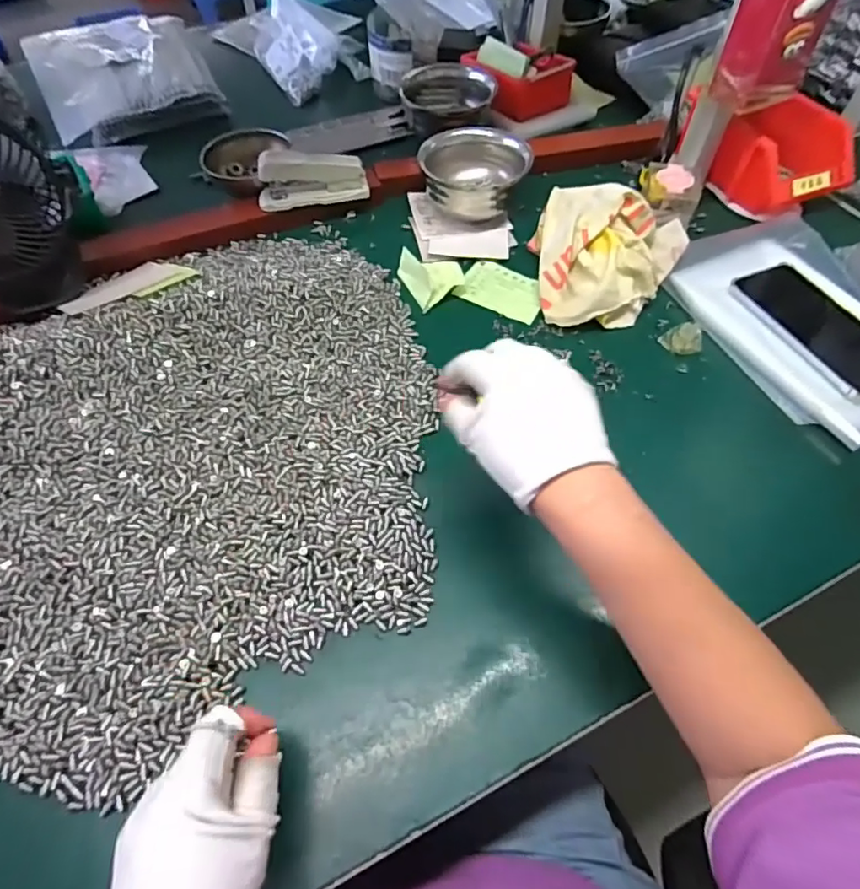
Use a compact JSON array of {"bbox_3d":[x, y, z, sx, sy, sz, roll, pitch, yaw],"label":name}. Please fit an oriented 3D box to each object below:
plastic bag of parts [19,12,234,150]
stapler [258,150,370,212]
[{"bbox_3d":[-0.459,-0.562,0.829,0.236,0.055,0.292,-22,59,-14],"label":"plastic bag of parts"},{"bbox_3d":[-0.135,-0.306,0.631,0.122,0.051,0.032,-10,57,-7],"label":"stapler"}]

